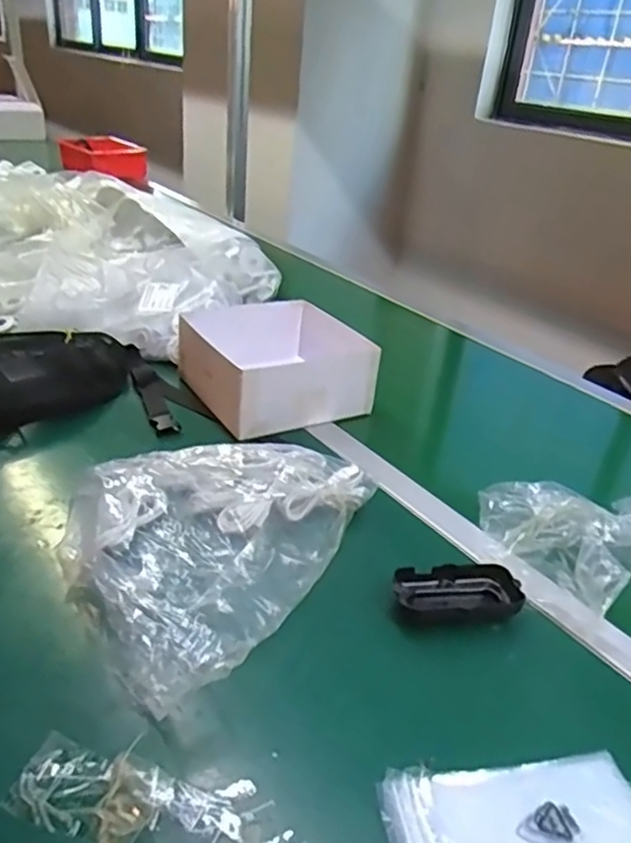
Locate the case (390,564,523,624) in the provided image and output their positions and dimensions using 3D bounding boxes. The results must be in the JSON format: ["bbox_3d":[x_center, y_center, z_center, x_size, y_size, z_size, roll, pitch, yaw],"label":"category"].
[{"bbox_3d":[0.125,0.151,0.588,0.107,0.024,0.050,0,30,-10],"label":"case"}]

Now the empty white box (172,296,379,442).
[{"bbox_3d":[-0.059,-0.085,0.891,0.207,0.094,0.217,-13,34,-29],"label":"empty white box"}]

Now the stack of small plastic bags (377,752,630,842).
[{"bbox_3d":[0.132,0.261,0.417,0.174,0.012,0.096,0,30,-10],"label":"stack of small plastic bags"}]

